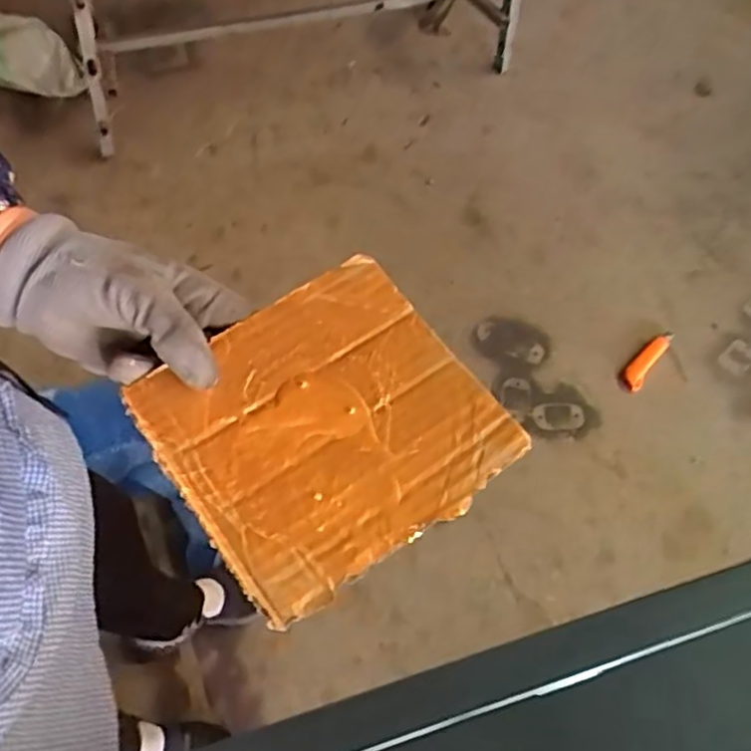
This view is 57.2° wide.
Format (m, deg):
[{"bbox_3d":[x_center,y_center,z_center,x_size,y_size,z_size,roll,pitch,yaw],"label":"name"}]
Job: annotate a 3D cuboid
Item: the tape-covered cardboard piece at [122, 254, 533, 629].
[{"bbox_3d":[-0.026,0.024,0.363,0.159,0.014,0.148,-34,67,-17],"label":"tape-covered cardboard piece"}]

